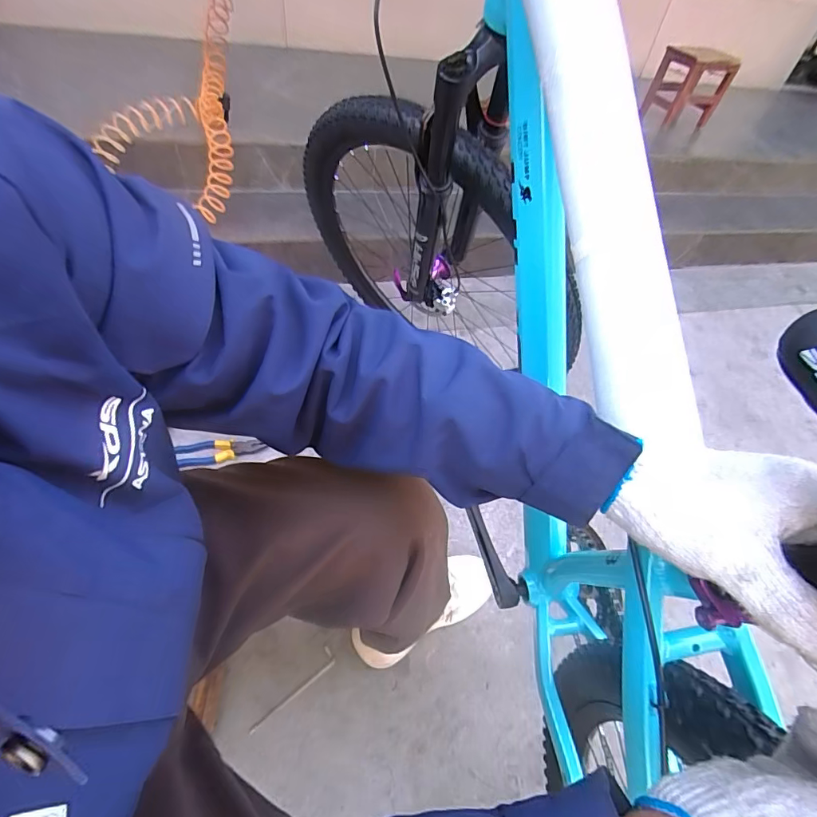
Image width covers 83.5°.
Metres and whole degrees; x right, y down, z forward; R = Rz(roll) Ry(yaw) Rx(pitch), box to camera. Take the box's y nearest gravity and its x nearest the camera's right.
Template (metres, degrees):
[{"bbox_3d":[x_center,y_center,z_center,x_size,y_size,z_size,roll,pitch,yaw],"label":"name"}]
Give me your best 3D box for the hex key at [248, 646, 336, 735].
[{"bbox_3d":[-0.191,0.469,0.759,0.161,0.007,0.027,-35,61,-31],"label":"hex key"}]

